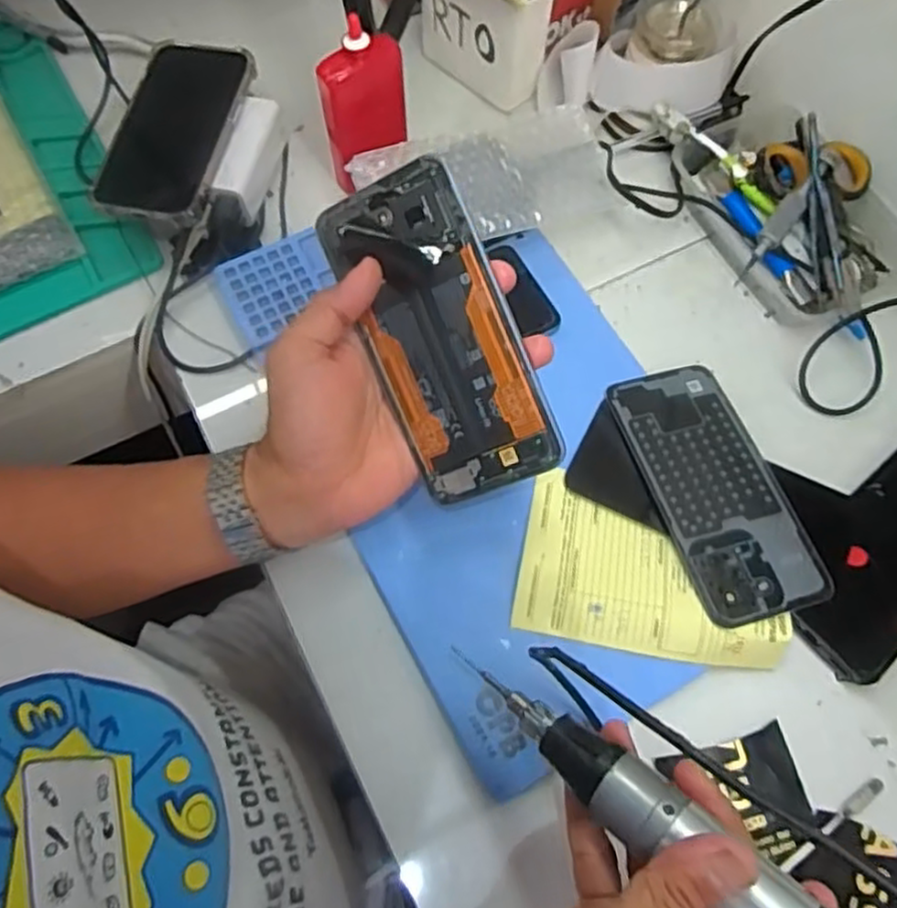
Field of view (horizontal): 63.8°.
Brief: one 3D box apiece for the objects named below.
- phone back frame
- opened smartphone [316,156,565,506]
[{"bbox_3d":[0.163,0.018,0.445,0.078,0.005,0.168,-14,62,-9],"label":"phone back frame"},{"bbox_3d":[-0.006,-0.060,0.377,0.078,0.005,0.167,-22,95,20],"label":"opened smartphone"}]

